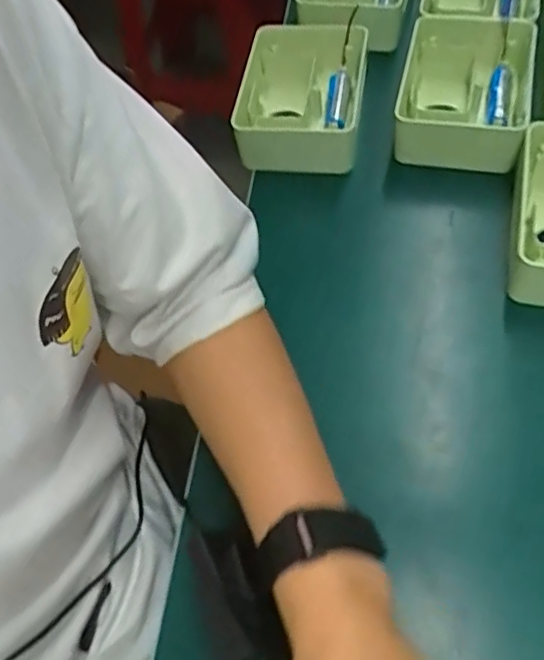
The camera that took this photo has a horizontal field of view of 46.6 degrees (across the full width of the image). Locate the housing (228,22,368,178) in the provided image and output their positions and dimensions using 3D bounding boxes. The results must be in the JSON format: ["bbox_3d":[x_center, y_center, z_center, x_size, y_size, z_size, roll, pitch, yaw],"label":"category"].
[{"bbox_3d":[0.028,-0.211,0.584,0.111,0.048,0.149,8,60,9],"label":"housing"}]

